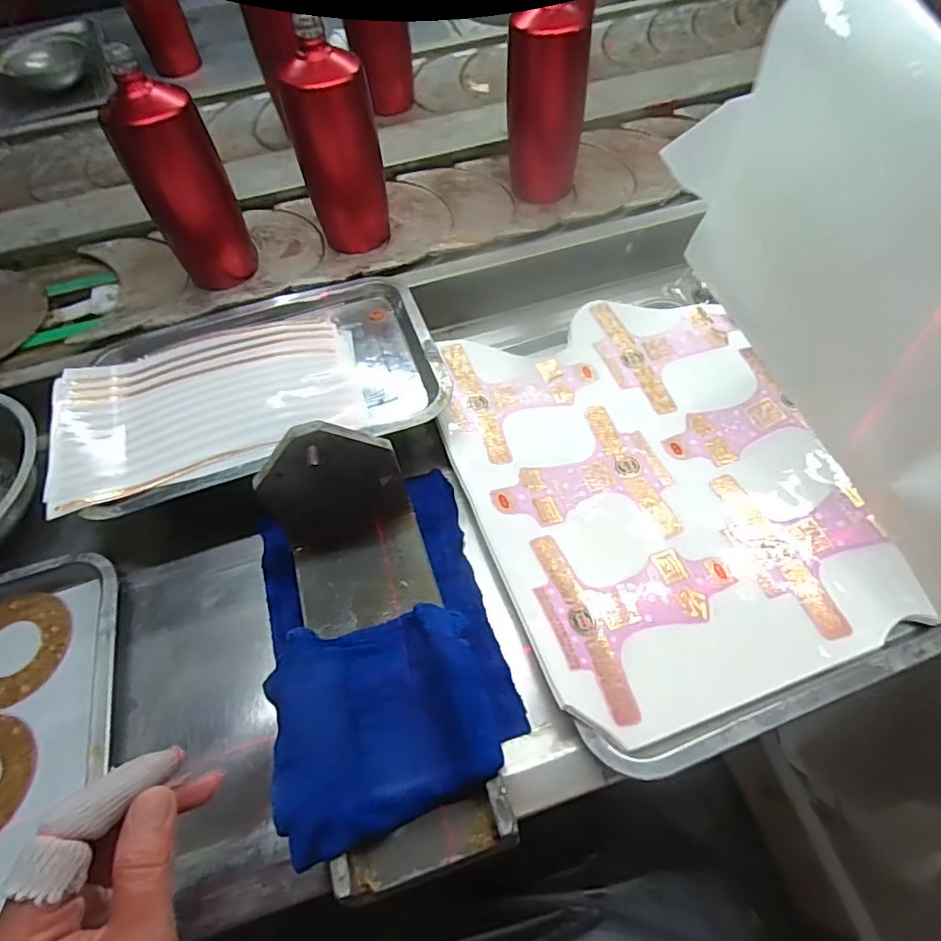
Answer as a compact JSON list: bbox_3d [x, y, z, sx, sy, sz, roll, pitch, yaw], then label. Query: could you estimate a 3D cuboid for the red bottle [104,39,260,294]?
[{"bbox_3d":[-0.280,-0.270,0.551,0.081,0.202,0.064,11,60,11],"label":"red bottle"}]

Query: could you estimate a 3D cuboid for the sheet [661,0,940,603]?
[{"bbox_3d":[0.234,-0.068,0.293,0.024,0.156,0.361,-17,73,-28],"label":"sheet"}]

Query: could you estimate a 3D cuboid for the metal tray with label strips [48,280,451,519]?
[{"bbox_3d":[-0.193,-0.086,0.498,0.308,0.027,0.239,-15,52,-8],"label":"metal tray with label strips"}]

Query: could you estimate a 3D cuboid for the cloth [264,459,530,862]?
[{"bbox_3d":[-0.062,0.104,0.390,0.160,0.057,0.243,-18,59,-7],"label":"cloth"}]

